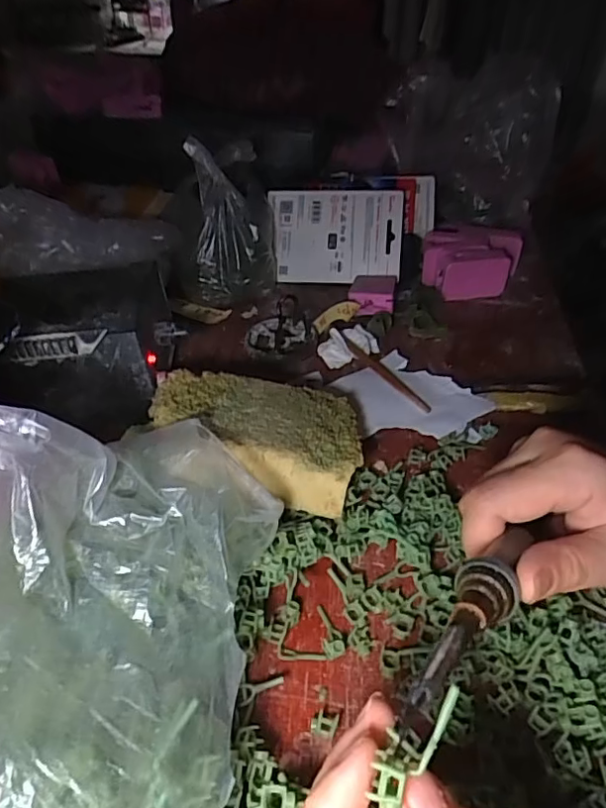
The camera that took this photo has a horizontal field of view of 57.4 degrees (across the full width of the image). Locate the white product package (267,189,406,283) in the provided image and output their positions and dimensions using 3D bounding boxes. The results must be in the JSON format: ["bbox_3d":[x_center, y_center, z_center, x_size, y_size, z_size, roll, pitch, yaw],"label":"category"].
[{"bbox_3d":[0.041,-0.191,0.628,0.147,0.101,0.016,-3,3,2],"label":"white product package"}]

